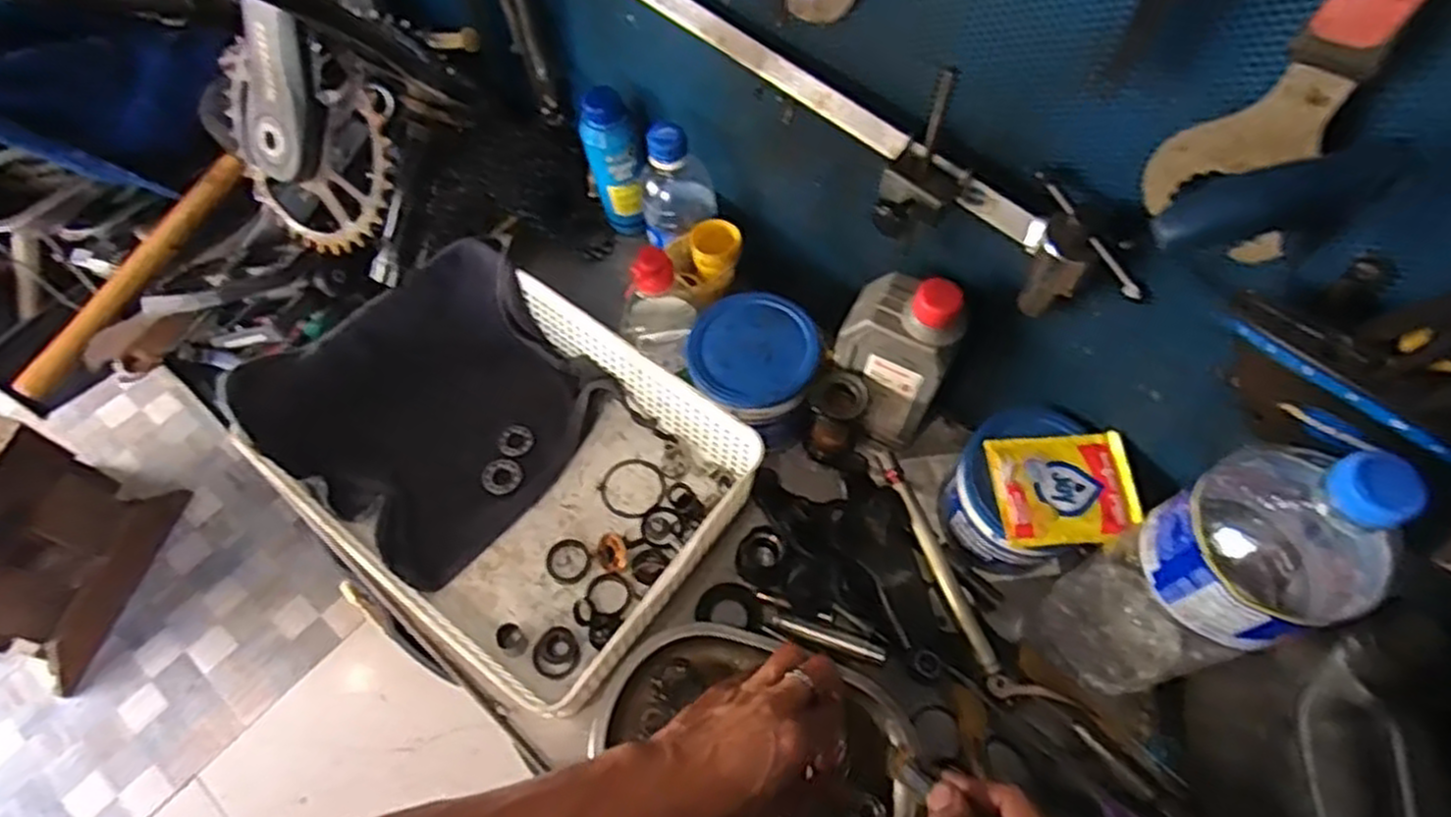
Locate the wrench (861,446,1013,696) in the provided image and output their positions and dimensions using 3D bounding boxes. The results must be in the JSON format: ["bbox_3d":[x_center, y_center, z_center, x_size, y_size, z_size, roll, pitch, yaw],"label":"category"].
[{"bbox_3d":[0.161,0.117,0.594,0.019,0.014,0.209,-21,63,-11],"label":"wrench"}]

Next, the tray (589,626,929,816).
[{"bbox_3d":[0.023,0.243,0.539,0.222,0.026,0.156,17,63,9],"label":"tray"}]

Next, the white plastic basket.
[{"bbox_3d":[-0.167,0.037,0.609,0.332,0.097,0.258,34,67,17],"label":"white plastic basket"}]

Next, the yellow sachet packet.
[{"bbox_3d":[0.241,0.056,0.550,0.097,0.010,0.079,-5,61,-2],"label":"yellow sachet packet"}]

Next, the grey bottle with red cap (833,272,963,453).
[{"bbox_3d":[0.127,-0.037,0.593,0.081,0.175,0.049,35,67,18],"label":"grey bottle with red cap"}]

